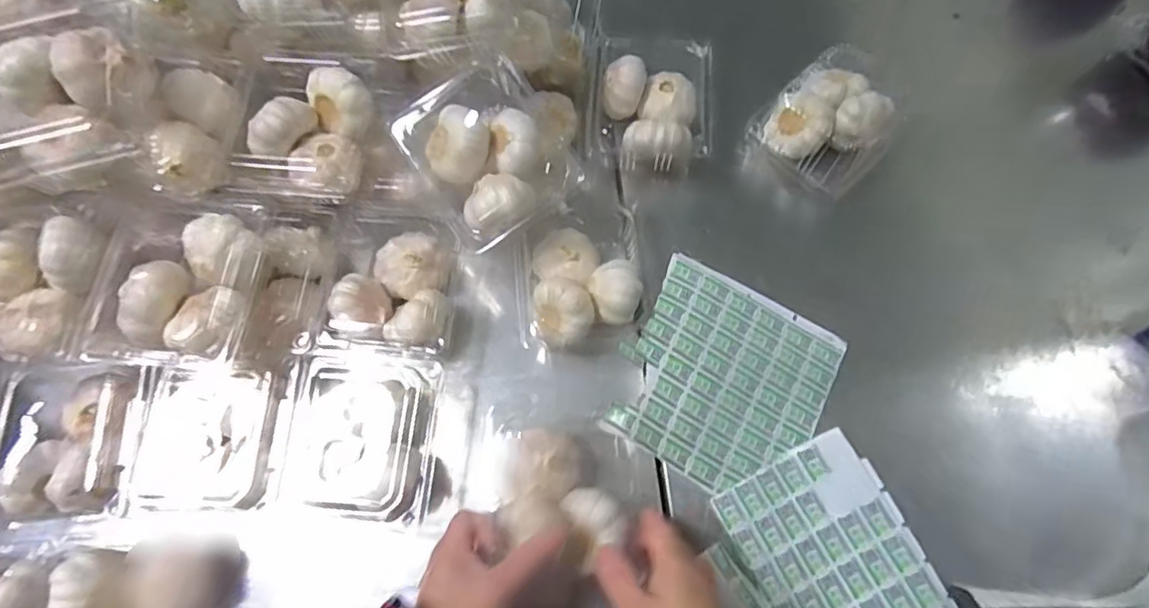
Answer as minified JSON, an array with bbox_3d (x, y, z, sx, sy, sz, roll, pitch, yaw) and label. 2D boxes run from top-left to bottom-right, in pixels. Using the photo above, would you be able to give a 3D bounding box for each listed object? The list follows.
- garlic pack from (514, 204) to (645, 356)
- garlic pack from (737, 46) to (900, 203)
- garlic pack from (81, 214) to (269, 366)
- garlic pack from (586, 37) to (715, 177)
[{"bbox_3d":[0.003,-0.026,0.515,0.113,0.068,0.152,-9,70,-3],"label":"garlic pack"},{"bbox_3d":[0.247,-0.174,0.551,0.125,0.067,0.110,-39,74,-13],"label":"garlic pack"},{"bbox_3d":[-0.304,-0.006,0.451,0.114,0.075,0.112,2,70,1],"label":"garlic pack"},{"bbox_3d":[0.073,-0.194,0.559,0.112,0.059,0.132,5,70,2],"label":"garlic pack"}]

